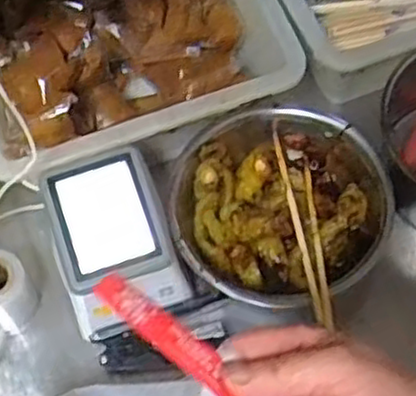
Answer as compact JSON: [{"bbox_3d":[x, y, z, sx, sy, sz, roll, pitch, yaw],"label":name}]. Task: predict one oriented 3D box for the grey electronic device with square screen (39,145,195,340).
[{"bbox_3d":[-0.079,0.036,0.606,0.096,0.076,0.116,-21,65,-8],"label":"grey electronic device with square screen"}]

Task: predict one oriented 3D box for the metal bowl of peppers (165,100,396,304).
[{"bbox_3d":[0.059,0.009,0.645,0.178,0.062,0.179,-1,64,1],"label":"metal bowl of peppers"}]

